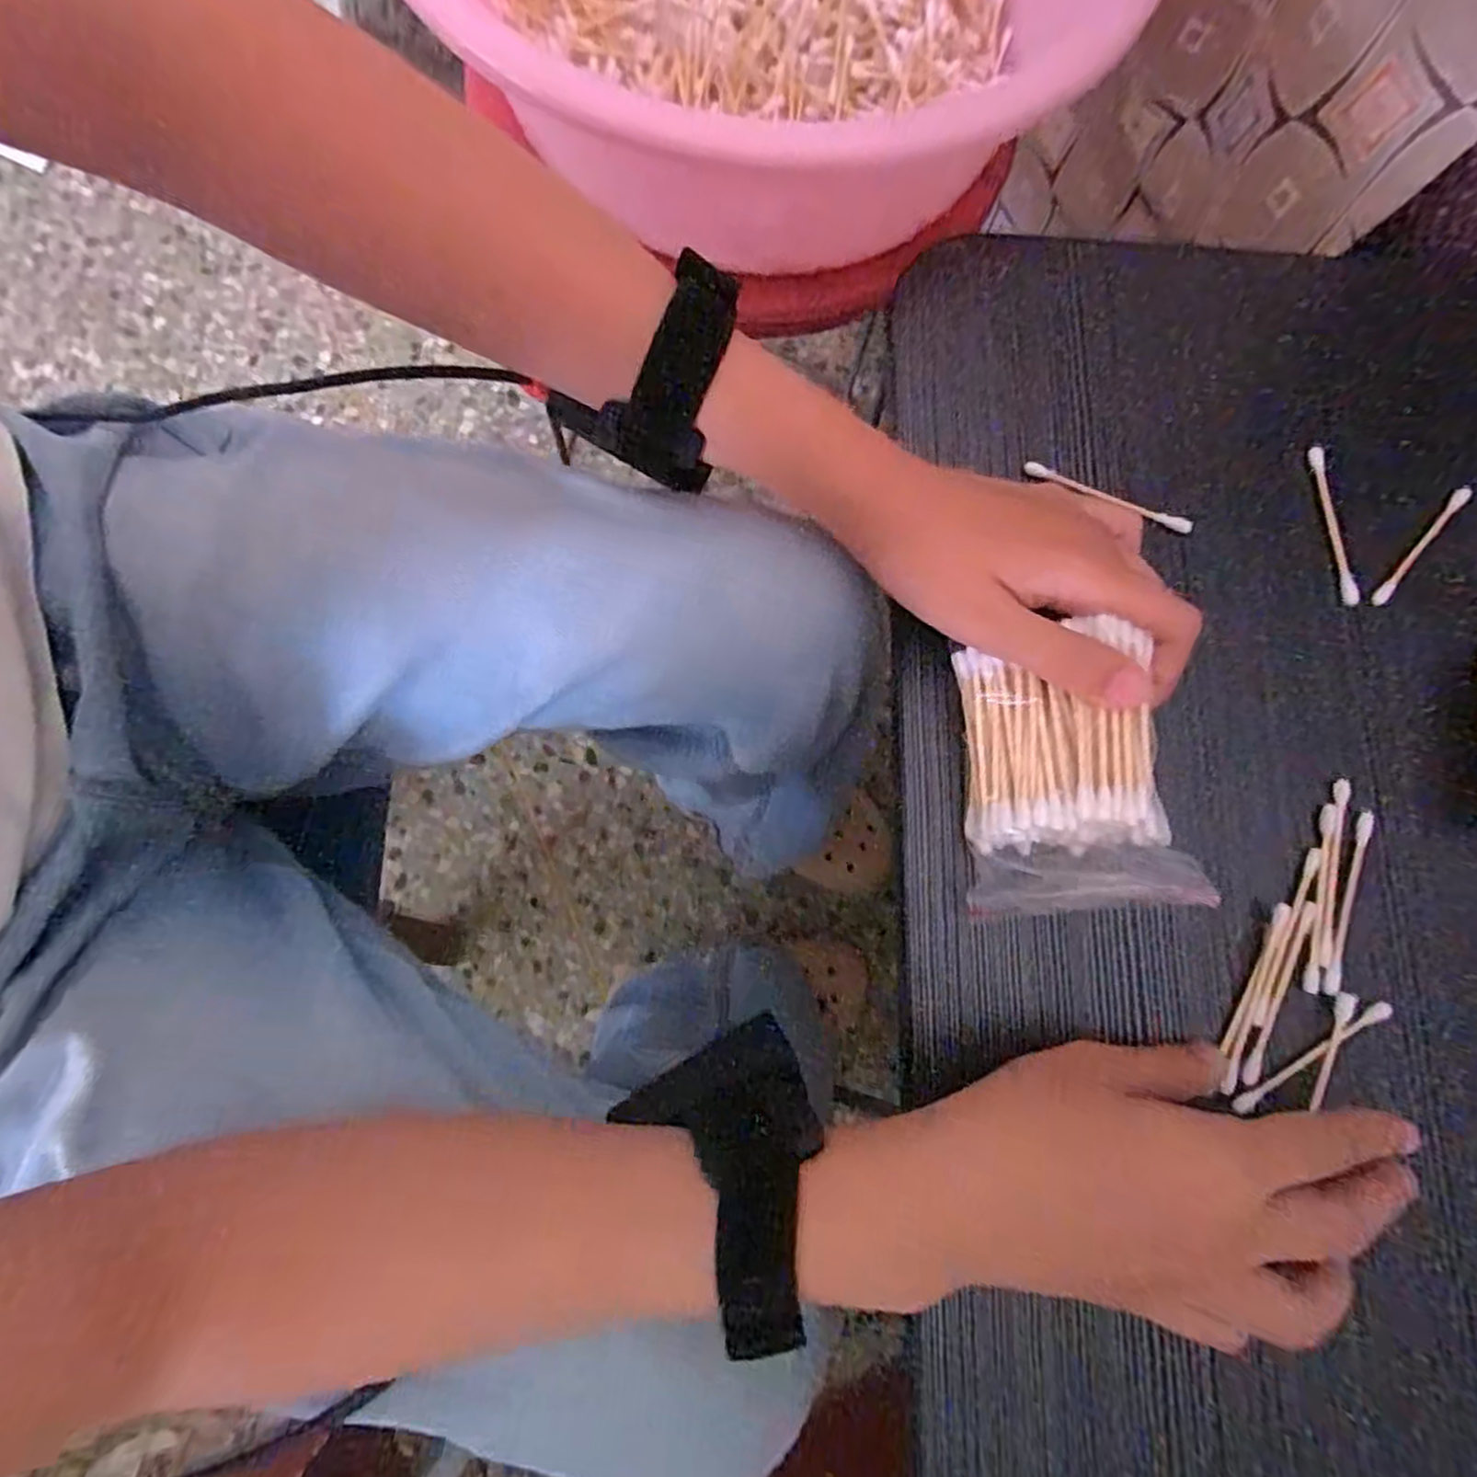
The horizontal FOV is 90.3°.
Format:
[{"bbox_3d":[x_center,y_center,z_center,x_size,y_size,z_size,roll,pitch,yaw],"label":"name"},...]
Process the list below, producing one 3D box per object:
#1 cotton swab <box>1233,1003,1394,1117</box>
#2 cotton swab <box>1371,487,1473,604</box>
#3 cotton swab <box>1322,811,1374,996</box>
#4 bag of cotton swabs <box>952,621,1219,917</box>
[{"bbox_3d":[0.201,0.112,0.257,0.068,0.004,0.007,-29,81,-8],"label":"cotton swab"},{"bbox_3d":[0.280,-0.078,0.303,0.007,0.011,0.071,43,80,6],"label":"cotton swab"},{"bbox_3d":[0.222,0.059,0.267,0.006,0.004,0.069,22,78,2],"label":"cotton swab"},{"bbox_3d":[0.109,0.011,0.248,0.066,0.025,0.083,-11,76,24],"label":"bag of cotton swabs"}]

